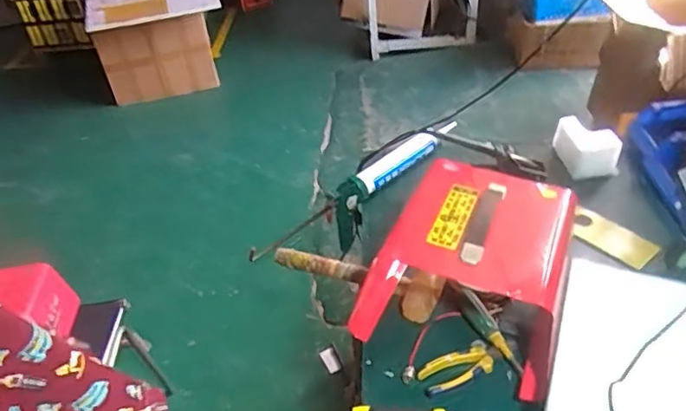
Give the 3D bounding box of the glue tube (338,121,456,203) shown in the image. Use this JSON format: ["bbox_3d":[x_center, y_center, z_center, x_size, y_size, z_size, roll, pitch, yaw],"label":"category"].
[{"bbox_3d":[0.103,-0.094,1.136,0.288,0.057,0.066,-31,47,-26],"label":"glue tube"}]

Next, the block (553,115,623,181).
[{"bbox_3d":[0.465,-0.113,1.091,0.093,0.082,0.095,-7,41,-1],"label":"block"}]

